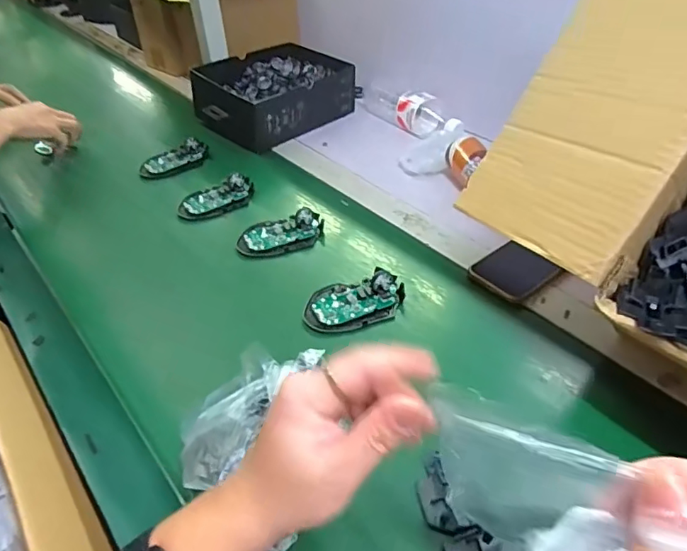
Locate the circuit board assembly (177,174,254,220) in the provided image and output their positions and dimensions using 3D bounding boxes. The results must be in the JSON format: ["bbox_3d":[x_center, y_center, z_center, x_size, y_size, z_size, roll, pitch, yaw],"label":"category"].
[{"bbox_3d":[-0.183,-0.114,0.757,0.110,0.029,0.050,-26,47,-23],"label":"circuit board assembly"}]

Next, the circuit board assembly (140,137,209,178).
[{"bbox_3d":[-0.277,-0.189,0.854,0.111,0.037,0.034,-26,47,-23],"label":"circuit board assembly"}]

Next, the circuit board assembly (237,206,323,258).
[{"bbox_3d":[-0.082,-0.055,0.686,0.113,0.027,0.054,-11,41,-10],"label":"circuit board assembly"}]

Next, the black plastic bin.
[{"bbox_3d":[-0.129,-0.327,0.949,0.253,0.089,0.196,-34,49,-32],"label":"black plastic bin"}]

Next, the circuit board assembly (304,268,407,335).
[{"bbox_3d":[0.012,0.026,0.586,0.114,0.024,0.066,-15,42,-15],"label":"circuit board assembly"}]

